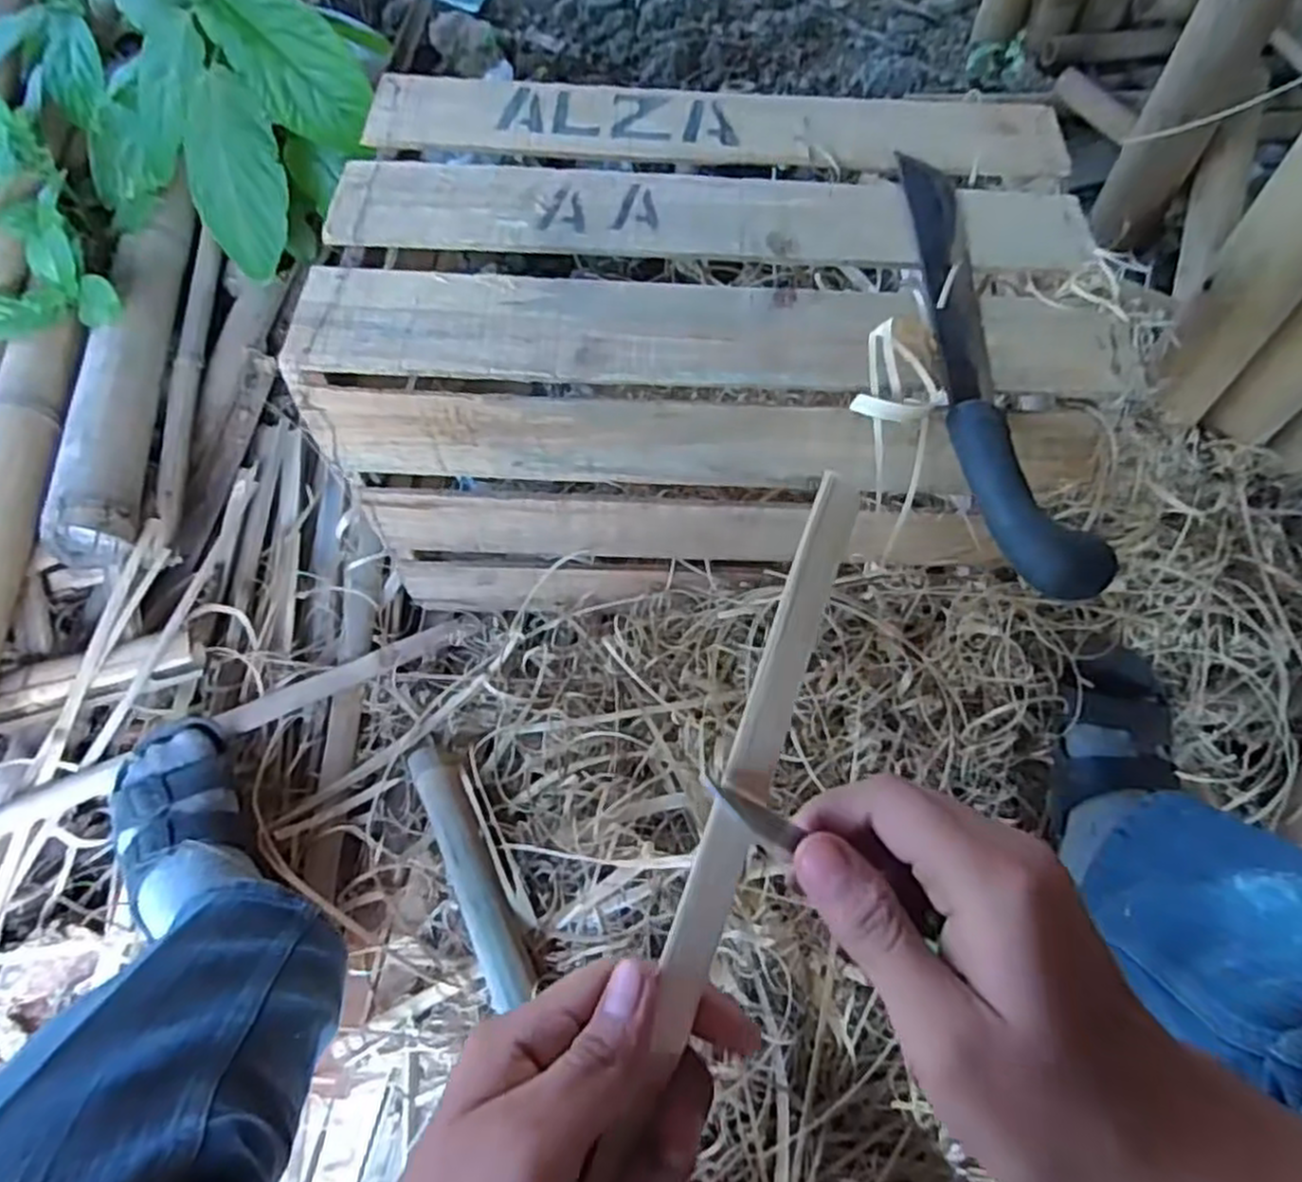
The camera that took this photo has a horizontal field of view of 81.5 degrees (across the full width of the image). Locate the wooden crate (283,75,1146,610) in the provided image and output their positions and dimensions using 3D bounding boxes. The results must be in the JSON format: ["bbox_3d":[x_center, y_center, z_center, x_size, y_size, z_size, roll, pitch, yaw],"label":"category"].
[{"bbox_3d":[0.048,-0.216,0.712,0.578,0.308,0.353,4,61,1],"label":"wooden crate"}]

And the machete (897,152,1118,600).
[{"bbox_3d":[0.221,-0.170,0.528,0.073,0.028,0.384,-5,61,-4],"label":"machete"}]

